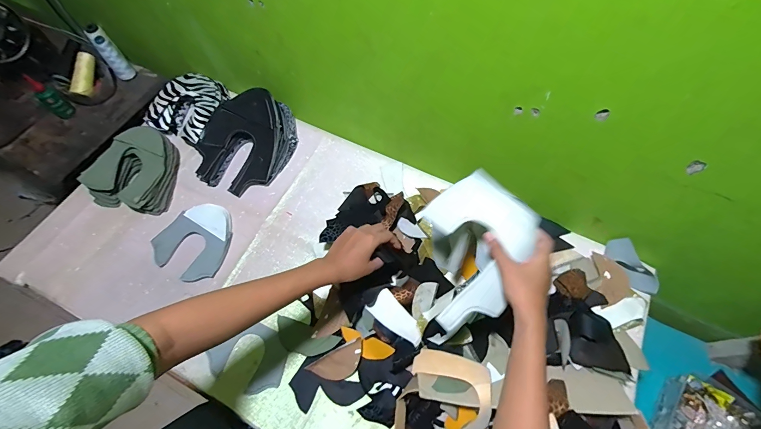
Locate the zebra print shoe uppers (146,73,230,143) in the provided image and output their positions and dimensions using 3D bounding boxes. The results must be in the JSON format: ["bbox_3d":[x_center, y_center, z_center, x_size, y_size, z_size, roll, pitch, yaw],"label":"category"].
[{"bbox_3d":[-0.460,-0.272,0.841,0.155,0.064,0.193,21,65,9],"label":"zebra print shoe uppers"}]

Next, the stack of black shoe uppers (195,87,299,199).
[{"bbox_3d":[-0.311,-0.181,0.790,0.198,0.089,0.252,27,66,12],"label":"stack of black shoe uppers"}]

